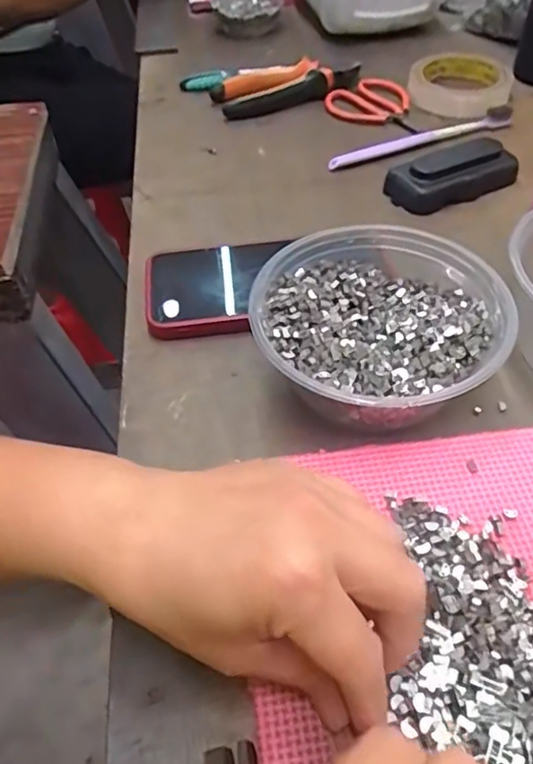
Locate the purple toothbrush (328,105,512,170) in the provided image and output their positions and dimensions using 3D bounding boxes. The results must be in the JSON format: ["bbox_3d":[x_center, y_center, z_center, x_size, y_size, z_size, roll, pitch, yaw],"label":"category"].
[{"bbox_3d":[0.141,-0.220,0.522,0.183,0.009,0.020,-22,52,-12],"label":"purple toothbrush"}]

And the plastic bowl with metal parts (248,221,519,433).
[{"bbox_3d":[0.063,-0.030,0.333,0.134,0.055,0.136,-3,51,3],"label":"plastic bowl with metal parts"}]

